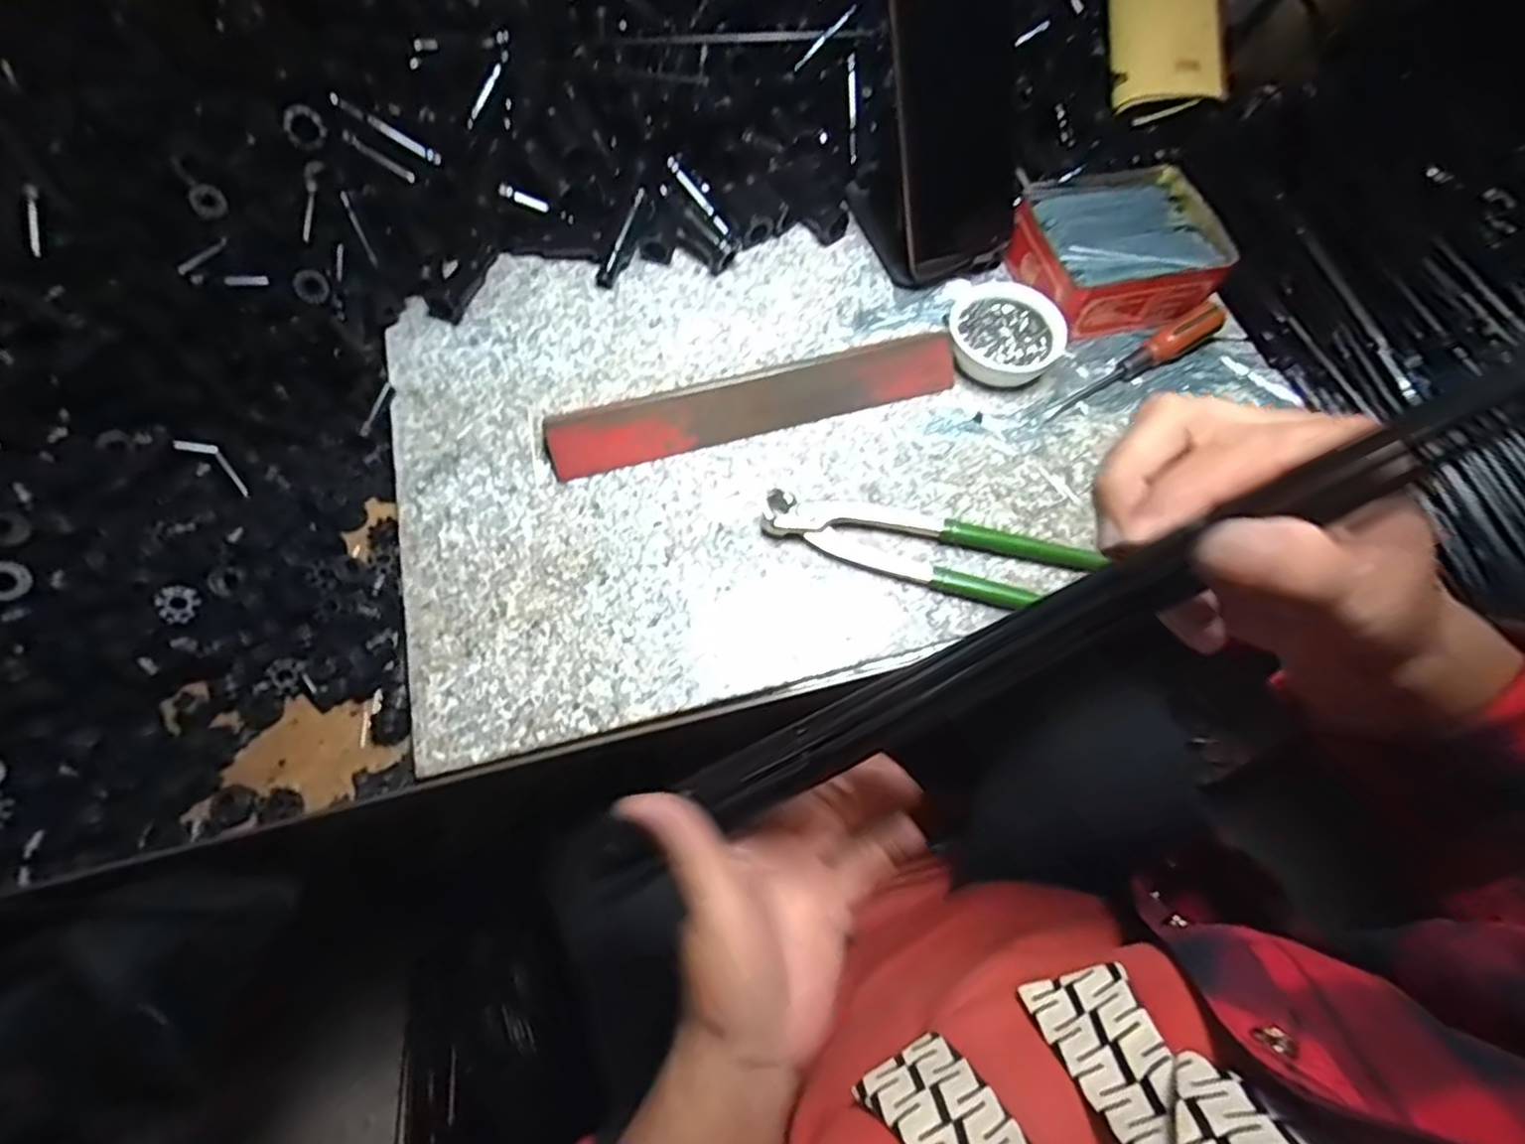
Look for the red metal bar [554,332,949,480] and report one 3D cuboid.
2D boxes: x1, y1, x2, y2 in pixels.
[{"bbox_3d":[-0.002,-0.107,0.428,0.256,0.027,0.030,-15,67,-8],"label":"red metal bar"}]

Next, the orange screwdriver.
[{"bbox_3d":[0.246,-0.138,0.452,0.145,0.026,0.022,-32,70,-15],"label":"orange screwdriver"}]

